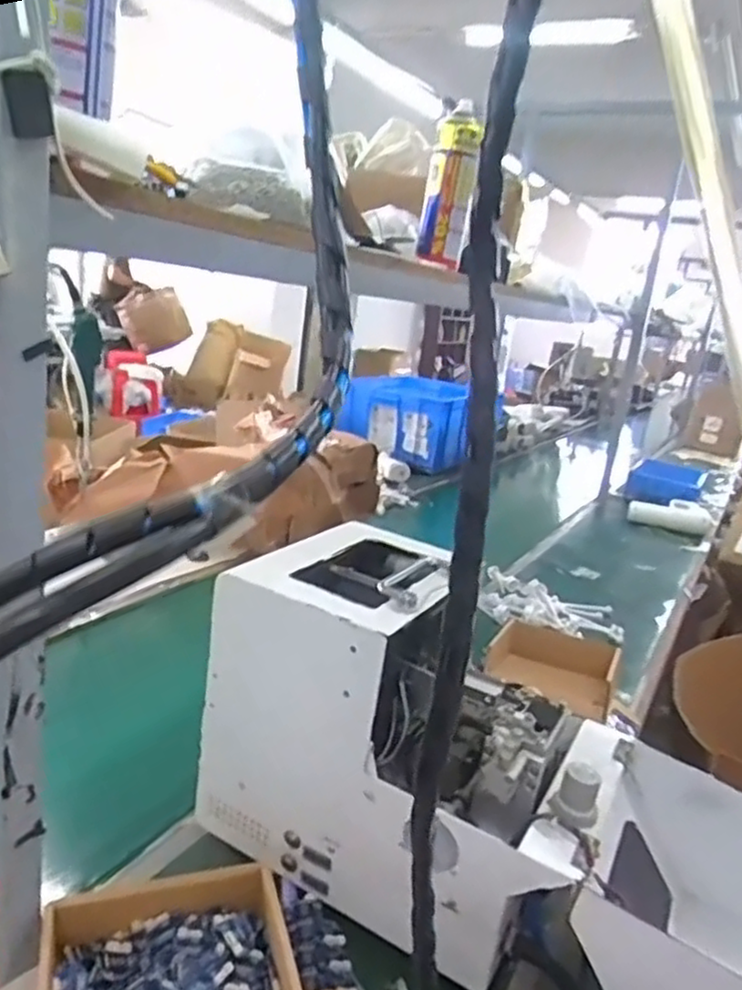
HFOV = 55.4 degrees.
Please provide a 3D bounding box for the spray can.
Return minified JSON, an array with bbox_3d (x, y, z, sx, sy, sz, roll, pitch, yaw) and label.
[{"bbox_3d":[0.113,-0.418,0.971,0.073,0.194,0.065,8,15,2],"label":"spray can"}]

